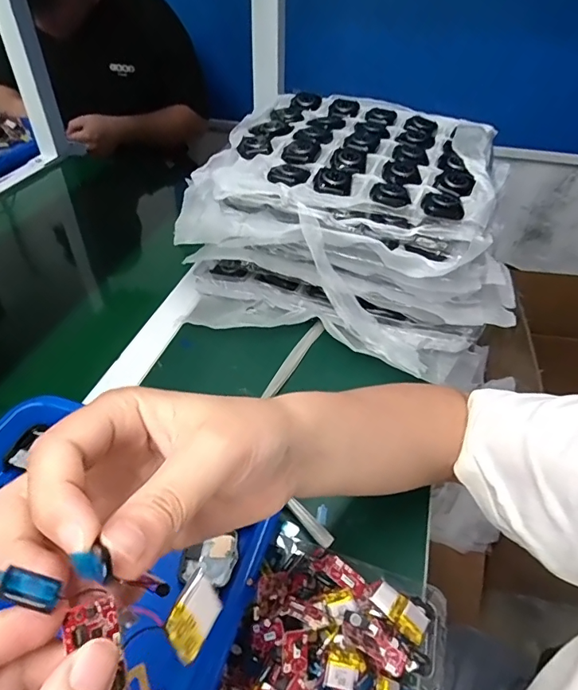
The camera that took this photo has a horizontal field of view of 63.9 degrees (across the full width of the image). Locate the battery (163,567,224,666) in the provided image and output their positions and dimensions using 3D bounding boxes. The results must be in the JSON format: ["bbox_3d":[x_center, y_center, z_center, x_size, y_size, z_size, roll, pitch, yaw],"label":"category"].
[{"bbox_3d":[-0.031,0.088,0.152,0.004,0.019,0.021,-12,25,37],"label":"battery"}]

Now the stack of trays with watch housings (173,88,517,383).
[{"bbox_3d":[0.071,-0.137,0.523,0.328,0.168,0.256,14,44,14],"label":"stack of trays with watch housings"}]

